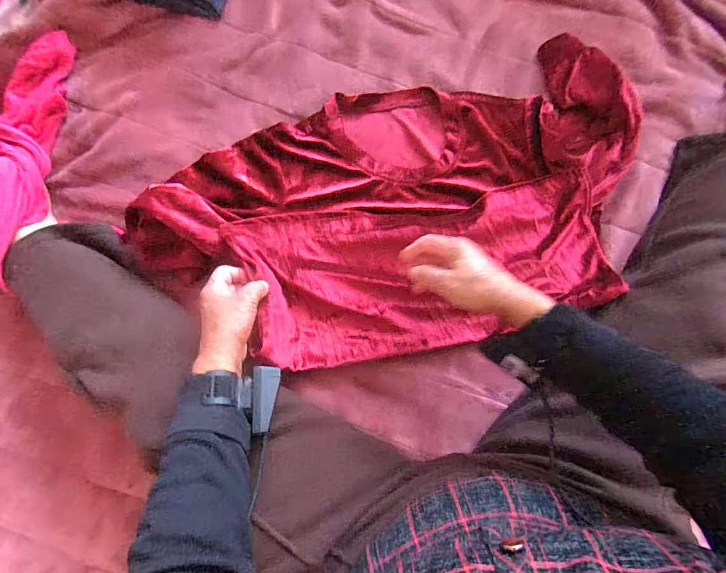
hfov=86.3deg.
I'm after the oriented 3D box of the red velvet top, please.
[{"bbox_3d":[0.048,-0.095,0.519,0.664,0.067,0.355,-15,86,-1],"label":"red velvet top"}]

